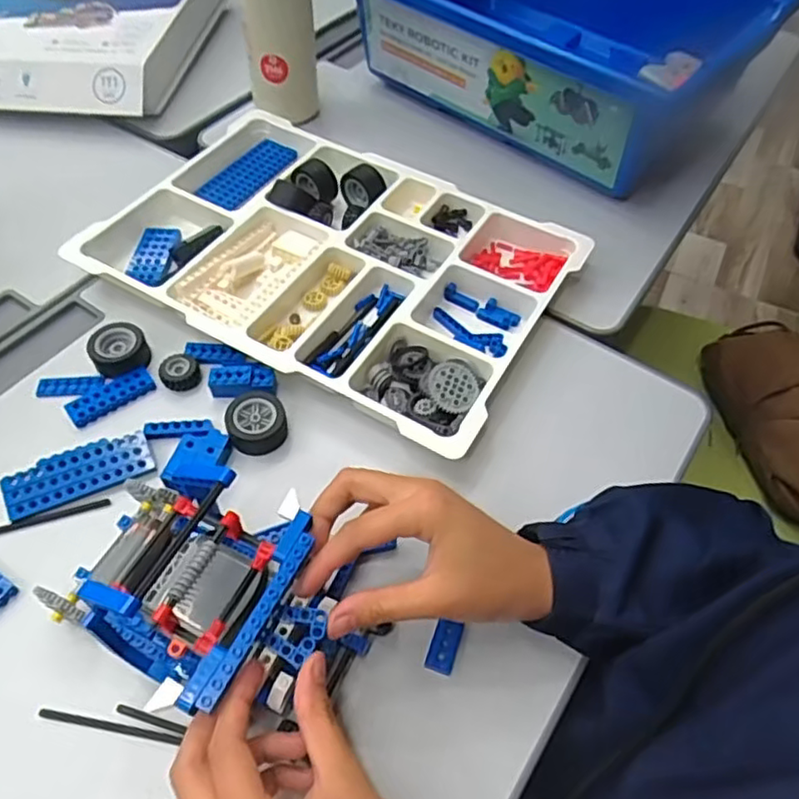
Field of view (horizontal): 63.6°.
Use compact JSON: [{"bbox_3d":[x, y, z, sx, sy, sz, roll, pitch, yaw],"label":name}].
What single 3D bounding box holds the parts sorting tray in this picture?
[{"bbox_3d":[-0.063,-0.127,0.569,0.389,0.040,0.266,25,56,16],"label":"parts sorting tray"}]

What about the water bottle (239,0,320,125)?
[{"bbox_3d":[-0.122,-0.386,0.650,0.072,0.209,0.076,-7,54,-8],"label":"water bottle"}]

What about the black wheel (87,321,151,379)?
[{"bbox_3d":[-0.220,-0.039,0.503,0.042,0.023,0.037,-32,60,-23],"label":"black wheel"}]

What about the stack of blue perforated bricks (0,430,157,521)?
[{"bbox_3d":[-0.220,0.050,0.442,0.094,0.010,0.034,-22,57,-18],"label":"stack of blue perforated bricks"}]

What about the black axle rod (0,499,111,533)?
[{"bbox_3d":[-0.234,0.079,0.430,0.077,0.005,0.006,-16,54,-14],"label":"black axle rod"}]

